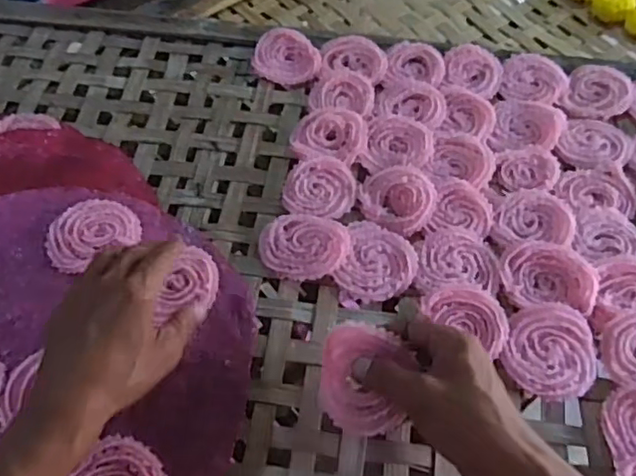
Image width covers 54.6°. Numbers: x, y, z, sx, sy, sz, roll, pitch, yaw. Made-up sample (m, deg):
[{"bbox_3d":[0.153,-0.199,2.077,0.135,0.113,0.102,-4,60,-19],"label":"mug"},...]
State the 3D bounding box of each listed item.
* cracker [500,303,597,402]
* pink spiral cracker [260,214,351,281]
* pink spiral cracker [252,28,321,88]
[{"bbox_3d":[0.188,0.089,0.497,0.069,0.006,0.079,19,59,11],"label":"cracker"},{"bbox_3d":[-0.012,0.006,0.557,0.079,0.012,0.065,8,58,4],"label":"pink spiral cracker"},{"bbox_3d":[-0.037,-0.209,0.711,0.074,0.017,0.081,-5,58,-4],"label":"pink spiral cracker"}]

